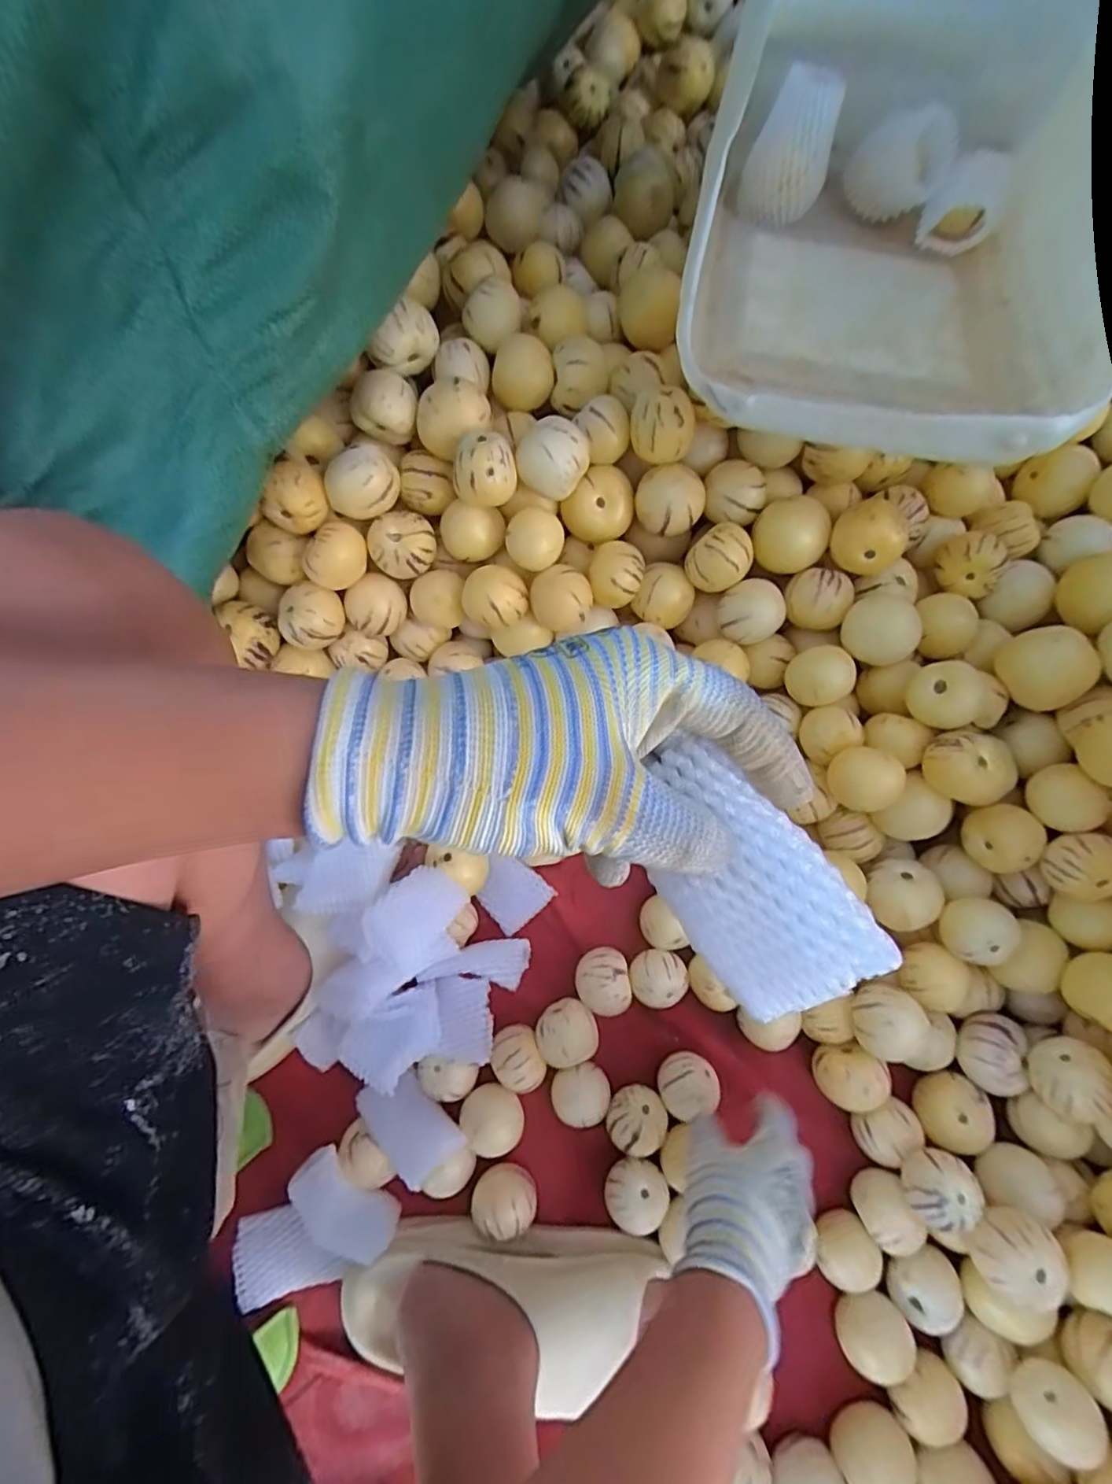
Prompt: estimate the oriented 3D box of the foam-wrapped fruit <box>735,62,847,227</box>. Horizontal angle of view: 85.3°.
[{"bbox_3d":[0.199,-0.499,0.511,0.068,0.075,0.067,15,77,5],"label":"foam-wrapped fruit"}]

